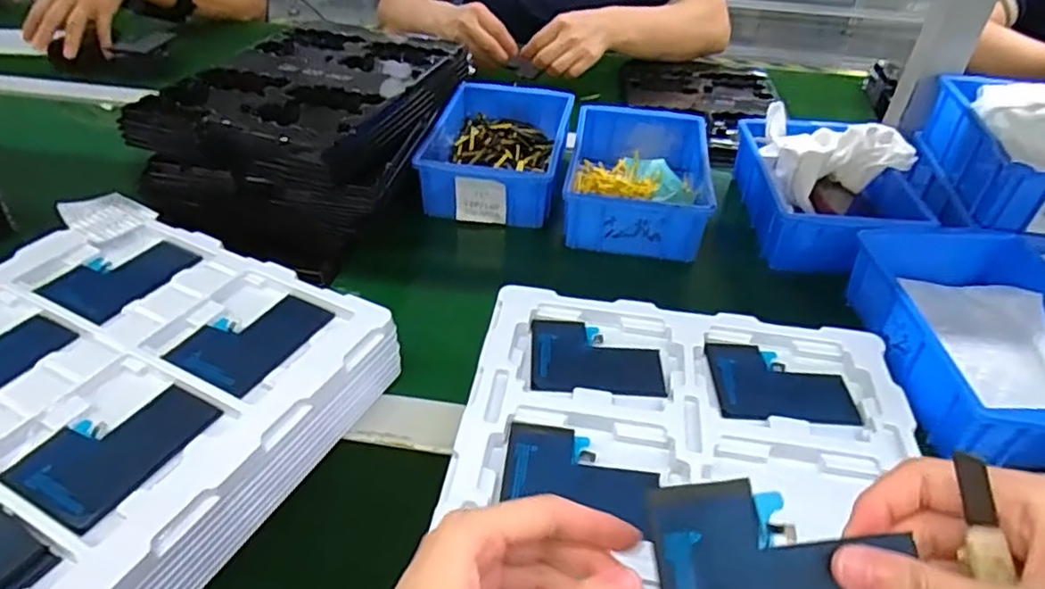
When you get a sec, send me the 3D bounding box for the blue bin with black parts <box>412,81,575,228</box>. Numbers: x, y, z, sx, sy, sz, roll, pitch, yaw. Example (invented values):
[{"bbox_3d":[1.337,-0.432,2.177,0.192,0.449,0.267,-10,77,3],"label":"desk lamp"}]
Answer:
[{"bbox_3d":[-0.024,-0.160,0.696,0.134,0.055,0.206,9,40,6],"label":"blue bin with black parts"}]

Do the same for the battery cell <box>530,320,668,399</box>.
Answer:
[{"bbox_3d":[0.052,0.044,0.454,0.090,0.005,0.068,3,40,-1],"label":"battery cell"}]

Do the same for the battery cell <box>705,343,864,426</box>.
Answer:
[{"bbox_3d":[0.175,0.060,0.441,0.091,0.008,0.070,4,40,0],"label":"battery cell"}]

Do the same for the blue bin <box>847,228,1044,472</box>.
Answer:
[{"bbox_3d":[0.346,0.030,0.481,0.137,0.058,0.202,3,40,-1],"label":"blue bin"}]

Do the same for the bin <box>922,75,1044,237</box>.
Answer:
[{"bbox_3d":[0.460,-0.121,0.592,0.123,0.088,0.187,10,41,7],"label":"bin"}]

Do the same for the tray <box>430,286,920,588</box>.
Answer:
[{"bbox_3d":[0.097,0.120,0.365,0.279,0.035,0.328,8,40,5],"label":"tray"}]

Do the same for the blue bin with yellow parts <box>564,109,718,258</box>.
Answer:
[{"bbox_3d":[0.115,-0.124,0.665,0.136,0.055,0.198,8,40,5],"label":"blue bin with yellow parts"}]

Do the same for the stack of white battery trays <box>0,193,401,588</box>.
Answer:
[{"bbox_3d":[-0.283,0.072,0.391,0.285,0.046,0.318,21,43,20],"label":"stack of white battery trays"}]

